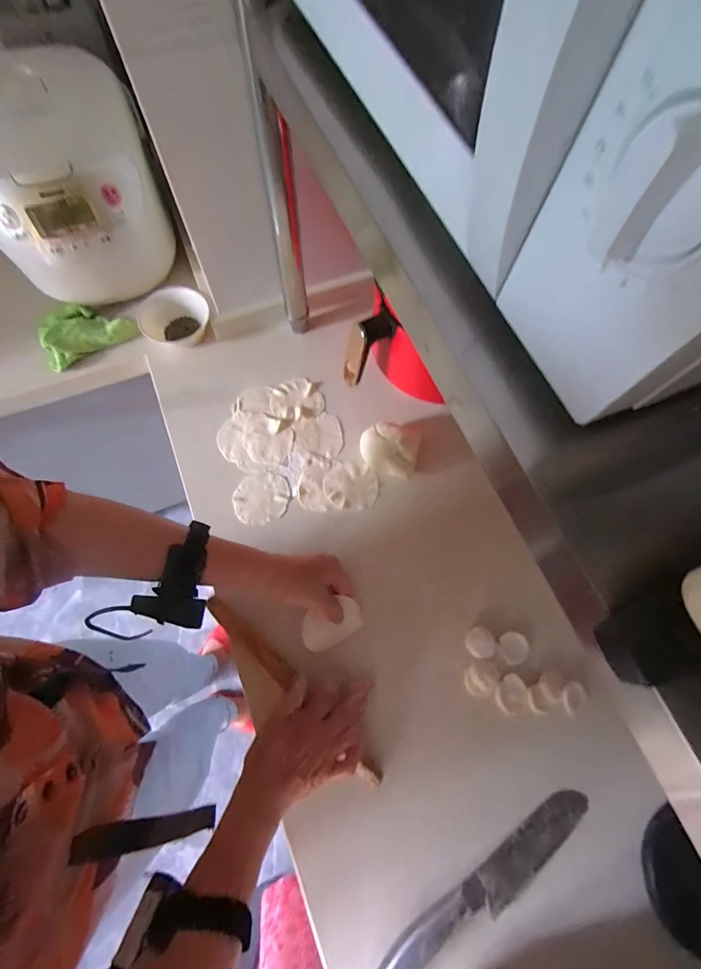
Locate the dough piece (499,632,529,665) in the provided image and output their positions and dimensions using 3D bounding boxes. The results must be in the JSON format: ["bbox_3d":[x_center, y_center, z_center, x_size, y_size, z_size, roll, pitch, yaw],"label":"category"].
[{"bbox_3d":[0.219,0.219,0.531,0.041,0.018,0.037,-21,72,-8],"label":"dough piece"}]

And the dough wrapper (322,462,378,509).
[{"bbox_3d":[0.001,0.001,0.600,0.080,0.004,0.073,0,70,-1],"label":"dough wrapper"}]

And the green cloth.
[{"bbox_3d":[-0.445,-0.262,0.667,0.145,0.028,0.091,-28,73,-10],"label":"green cloth"}]

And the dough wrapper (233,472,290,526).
[{"bbox_3d":[-0.132,0.021,0.592,0.077,0.010,0.080,0,71,1],"label":"dough wrapper"}]

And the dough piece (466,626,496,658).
[{"bbox_3d":[0.174,0.213,0.533,0.036,0.025,0.037,0,70,-1],"label":"dough piece"}]

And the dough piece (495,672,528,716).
[{"bbox_3d":[0.205,0.267,0.503,0.041,0.012,0.040,0,70,-1],"label":"dough piece"}]

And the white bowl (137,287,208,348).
[{"bbox_3d":[-0.298,-0.275,0.673,0.115,0.054,0.096,-20,73,-8],"label":"white bowl"}]

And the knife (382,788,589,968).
[{"bbox_3d":[0.155,0.452,0.437,0.294,0.013,0.051,-33,74,-12],"label":"knife"}]

